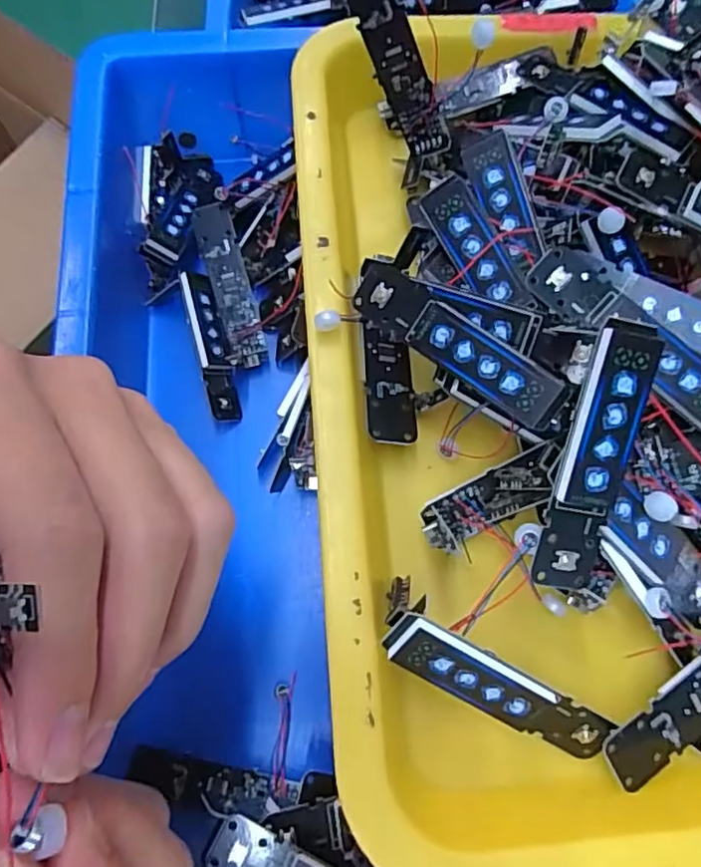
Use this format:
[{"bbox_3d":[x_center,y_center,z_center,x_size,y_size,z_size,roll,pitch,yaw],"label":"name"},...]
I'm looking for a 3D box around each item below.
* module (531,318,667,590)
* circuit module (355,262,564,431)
[{"bbox_3d":[0.070,0.008,0.175,0.018,0.006,0.077,12,105,4],"label":"module"},{"bbox_3d":[0.035,-0.029,0.207,0.078,0.011,0.021,39,108,17],"label":"circuit module"}]

